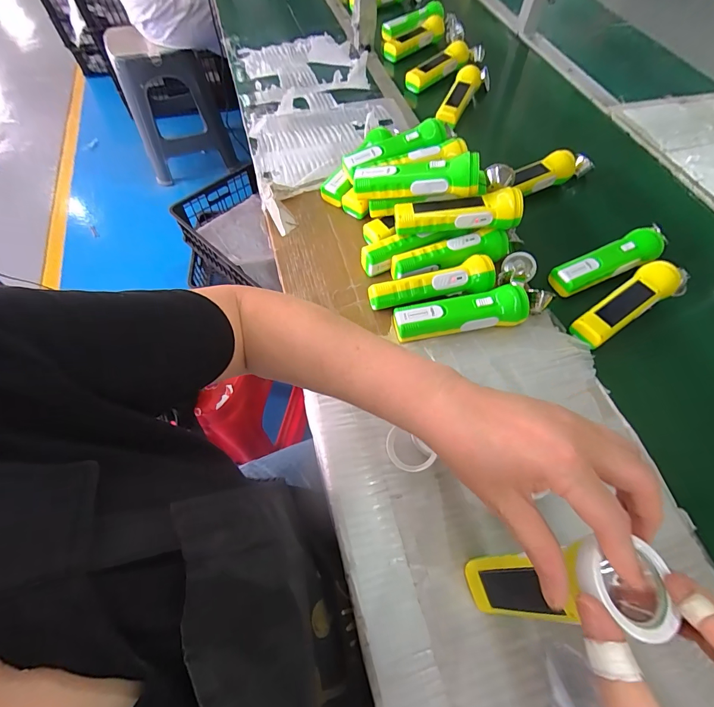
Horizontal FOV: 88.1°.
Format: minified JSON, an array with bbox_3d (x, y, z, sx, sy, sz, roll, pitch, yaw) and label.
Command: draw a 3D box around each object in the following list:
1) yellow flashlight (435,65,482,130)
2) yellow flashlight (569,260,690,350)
[{"bbox_3d":[0.196,-0.490,0.706,0.043,0.043,0.147,25,66,15],"label":"yellow flashlight"},{"bbox_3d":[0.358,-0.071,0.475,0.179,0.035,0.048,-27,65,-16],"label":"yellow flashlight"}]

